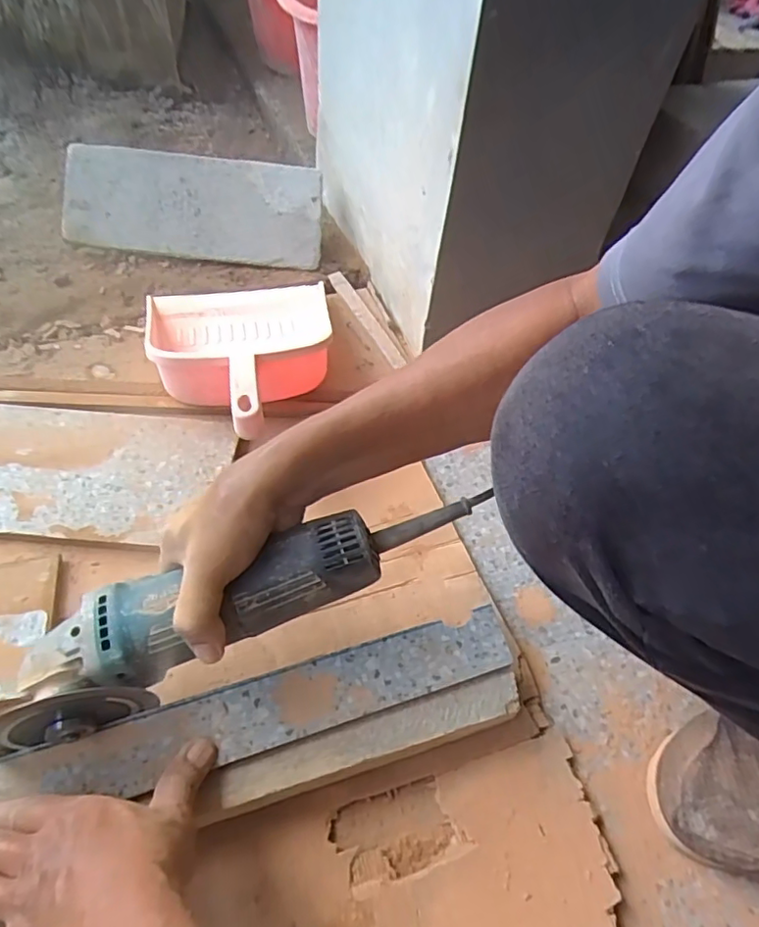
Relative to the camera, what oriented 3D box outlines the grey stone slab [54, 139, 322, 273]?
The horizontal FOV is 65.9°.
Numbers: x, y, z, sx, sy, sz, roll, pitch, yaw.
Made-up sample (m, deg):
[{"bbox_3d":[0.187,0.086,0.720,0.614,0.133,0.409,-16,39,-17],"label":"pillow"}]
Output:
[{"bbox_3d":[-0.249,-0.344,0.787,0.334,0.015,0.127,4,97,-6],"label":"grey stone slab"}]

